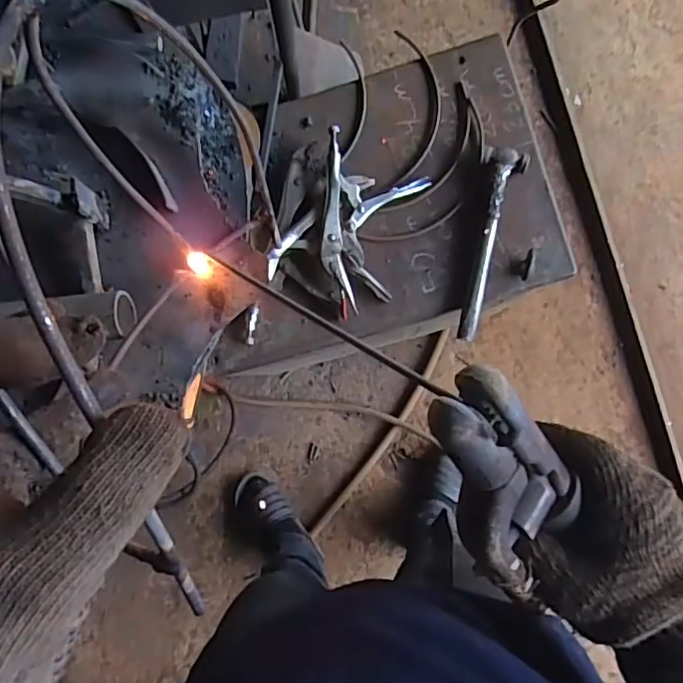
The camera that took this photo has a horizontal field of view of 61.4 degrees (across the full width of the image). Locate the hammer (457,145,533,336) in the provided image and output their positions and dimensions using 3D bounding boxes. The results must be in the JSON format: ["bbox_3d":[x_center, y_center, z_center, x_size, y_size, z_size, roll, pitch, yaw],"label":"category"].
[{"bbox_3d":[0.188,-0.119,0.708,0.053,0.022,0.236,8,86,3],"label":"hammer"}]

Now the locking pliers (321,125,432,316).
[{"bbox_3d":[0.035,-0.144,0.719,0.128,0.039,0.223,9,86,3],"label":"locking pliers"}]

